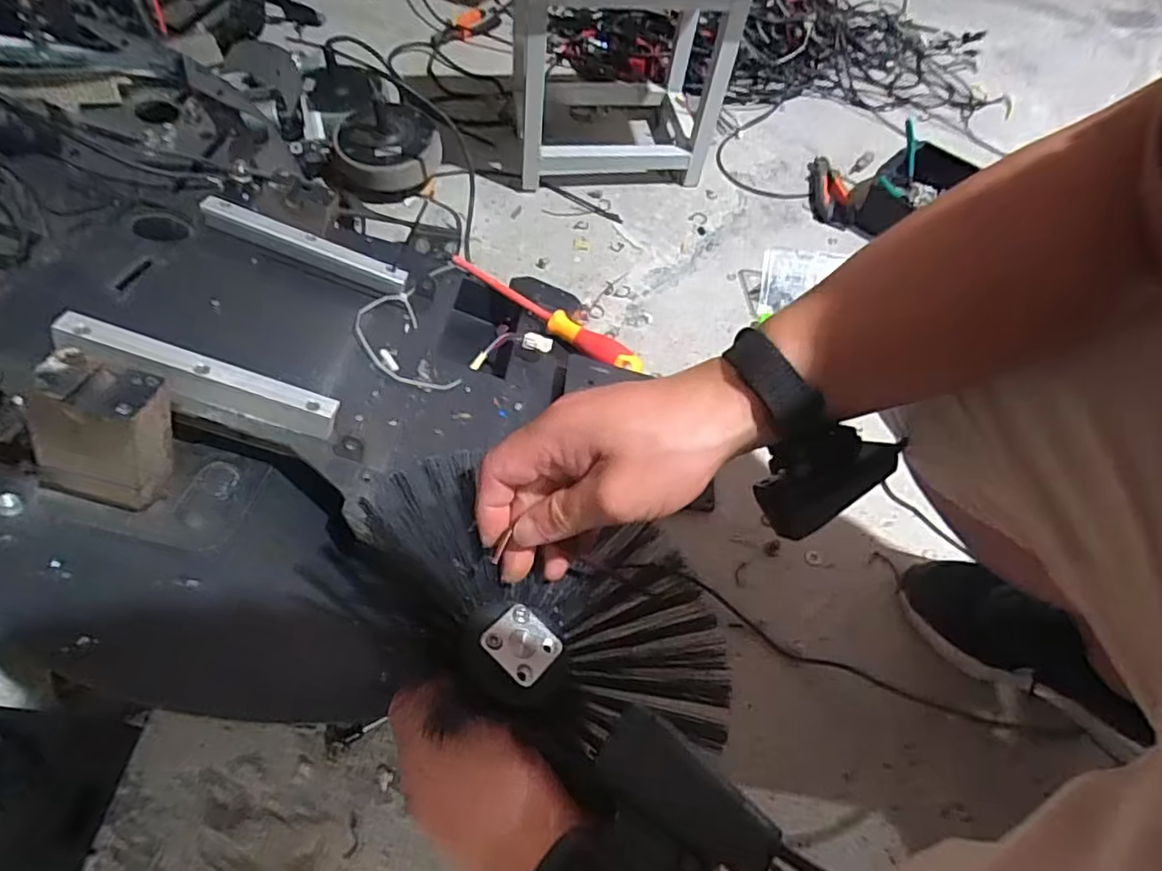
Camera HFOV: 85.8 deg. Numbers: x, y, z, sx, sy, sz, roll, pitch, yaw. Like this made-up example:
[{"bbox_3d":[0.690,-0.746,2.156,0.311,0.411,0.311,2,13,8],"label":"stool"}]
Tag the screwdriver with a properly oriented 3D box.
[{"bbox_3d":[-0.039,-0.133,0.665,0.239,0.025,0.029,33,61,17],"label":"screwdriver"}]

